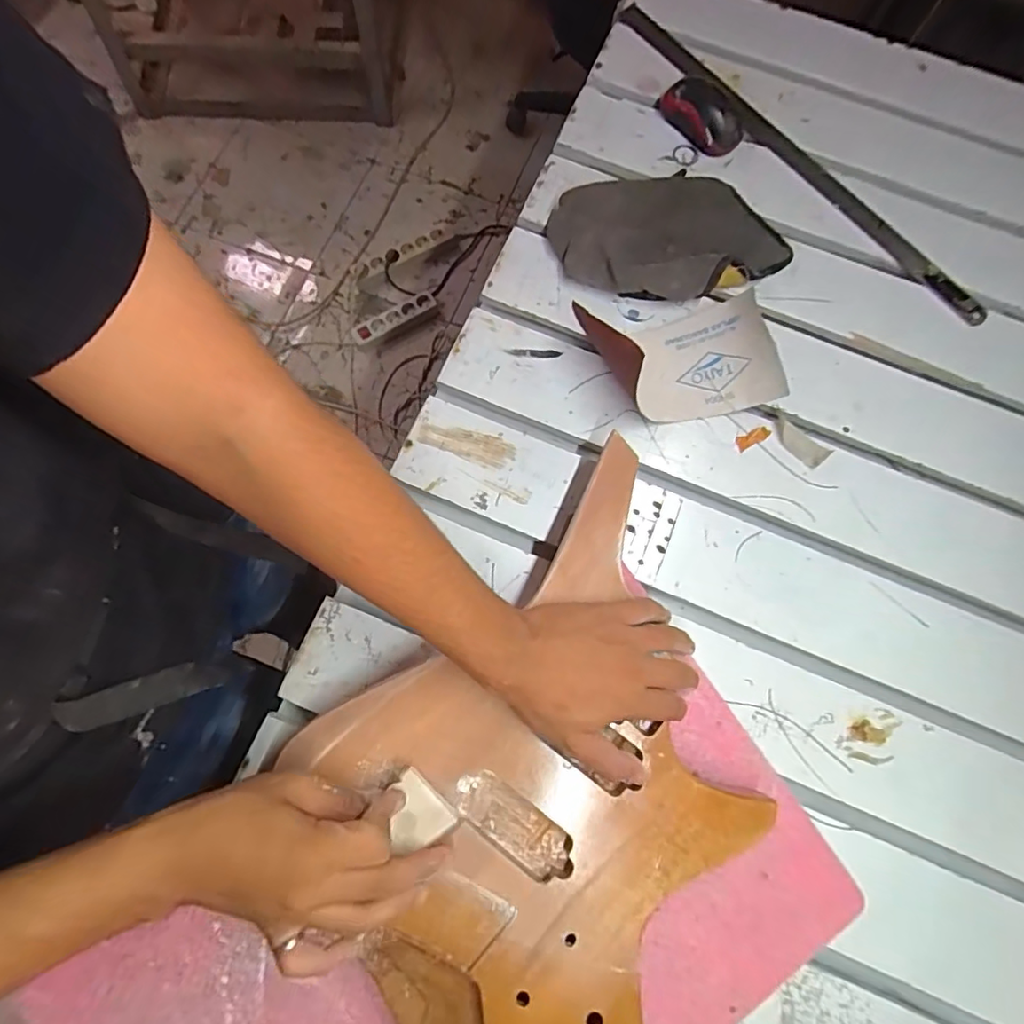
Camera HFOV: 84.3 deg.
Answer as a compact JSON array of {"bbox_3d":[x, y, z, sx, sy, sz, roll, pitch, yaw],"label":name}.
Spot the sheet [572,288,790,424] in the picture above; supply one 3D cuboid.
[{"bbox_3d":[0.153,-0.146,0.518,0.172,0.067,0.112,-11,76,-4],"label":"sheet"}]

